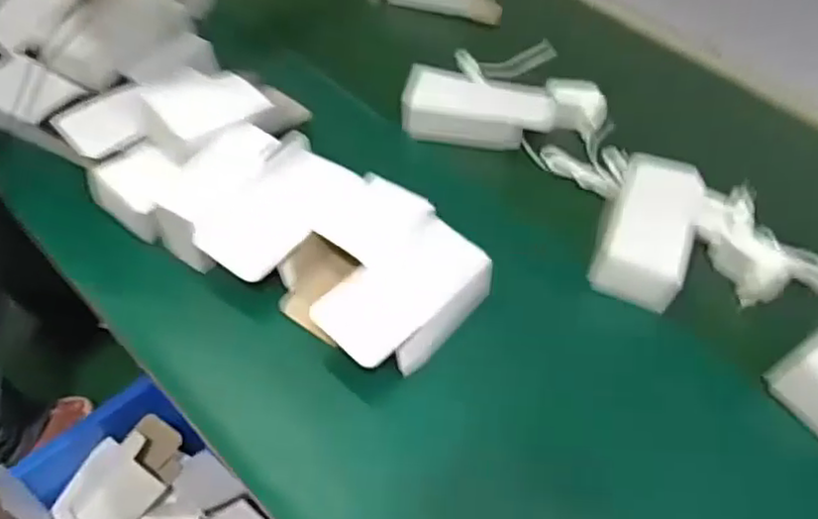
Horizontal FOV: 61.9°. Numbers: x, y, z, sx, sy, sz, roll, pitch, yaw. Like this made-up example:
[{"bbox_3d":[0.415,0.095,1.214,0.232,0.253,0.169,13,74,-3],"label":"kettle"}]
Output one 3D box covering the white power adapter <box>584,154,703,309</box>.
[{"bbox_3d":[0.216,-0.032,0.611,0.073,0.031,0.169,22,51,13],"label":"white power adapter"}]

